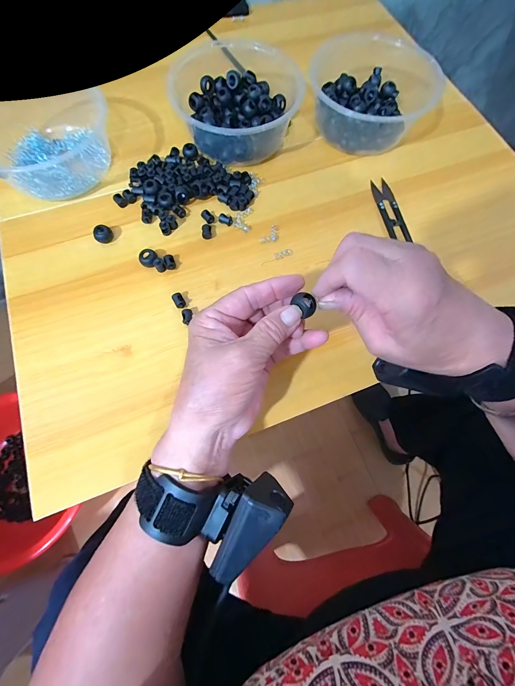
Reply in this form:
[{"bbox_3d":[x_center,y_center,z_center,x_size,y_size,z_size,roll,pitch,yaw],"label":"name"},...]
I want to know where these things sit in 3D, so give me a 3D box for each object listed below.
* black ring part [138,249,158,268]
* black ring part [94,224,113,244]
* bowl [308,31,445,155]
[{"bbox_3d":[-0.107,-0.083,0.278,0.016,0.012,0.016,0,71,-1],"label":"black ring part"},{"bbox_3d":[-0.156,-0.111,0.284,0.017,0.011,0.014,-38,76,-13],"label":"black ring part"},{"bbox_3d":[0.136,-0.301,0.336,0.139,0.046,0.139,0,71,-1],"label":"bowl"}]

